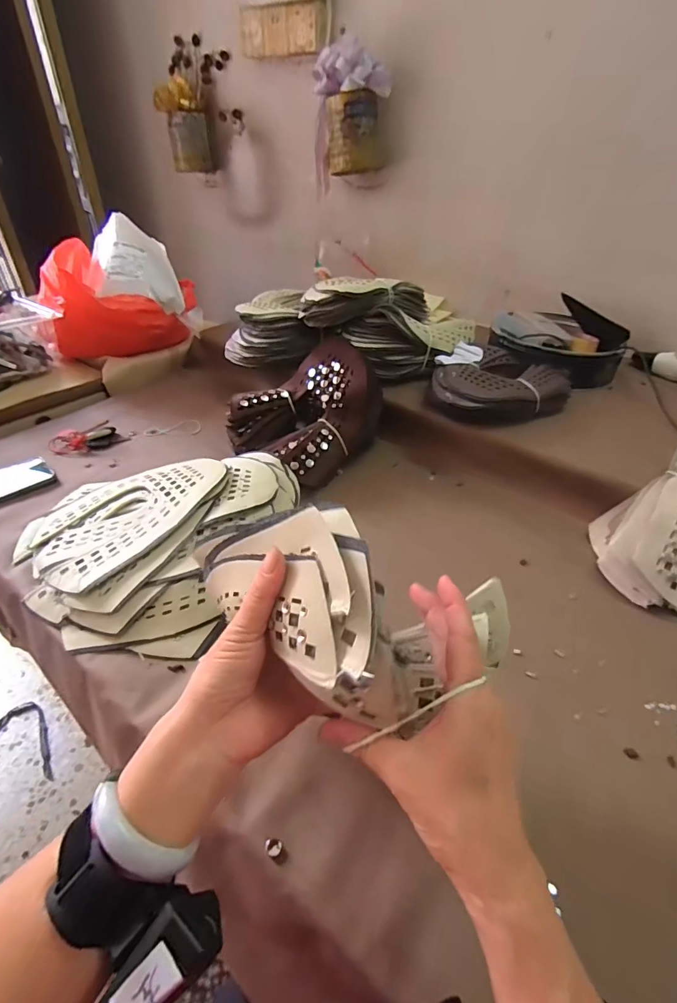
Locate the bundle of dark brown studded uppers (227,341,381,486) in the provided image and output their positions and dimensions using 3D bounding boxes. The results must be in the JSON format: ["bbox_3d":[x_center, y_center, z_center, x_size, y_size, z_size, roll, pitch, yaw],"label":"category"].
[{"bbox_3d":[-0.056,-0.164,0.747,0.205,0.152,0.224,21,42,22],"label":"bundle of dark brown studded uppers"}]

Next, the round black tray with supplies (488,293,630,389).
[{"bbox_3d":[0.438,-0.319,0.888,0.197,0.093,0.214,1,39,-1],"label":"round black tray with supplies"}]

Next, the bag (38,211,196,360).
[{"bbox_3d":[-0.496,-0.474,1.012,0.307,0.223,0.244,-8,40,-12],"label":"bag"}]

